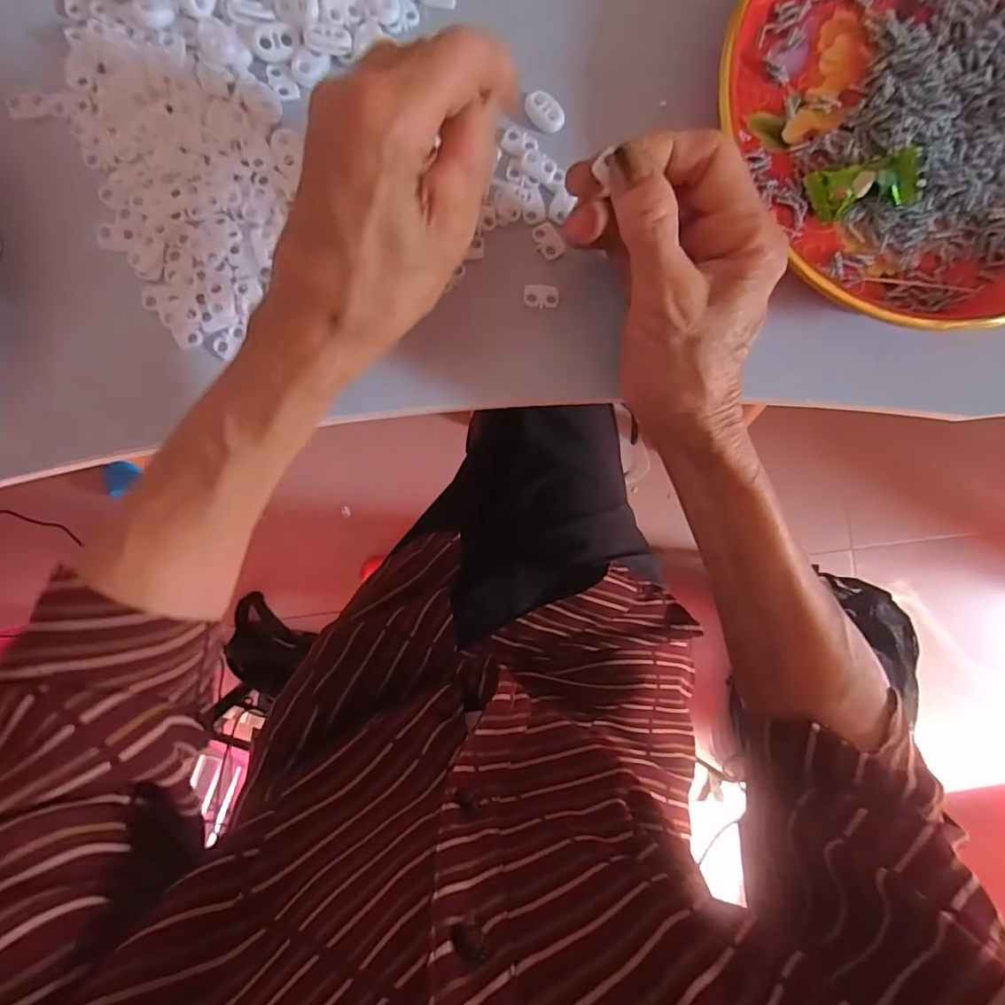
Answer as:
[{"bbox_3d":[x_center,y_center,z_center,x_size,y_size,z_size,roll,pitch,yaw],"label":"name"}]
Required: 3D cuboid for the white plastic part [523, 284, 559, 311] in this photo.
[{"bbox_3d":[0.020,-0.106,0.273,0.018,0.004,0.013,2,90,-4],"label":"white plastic part"}]

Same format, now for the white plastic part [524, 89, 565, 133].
[{"bbox_3d":[0.022,-0.199,0.272,0.022,0.005,0.014,37,88,-3],"label":"white plastic part"}]

